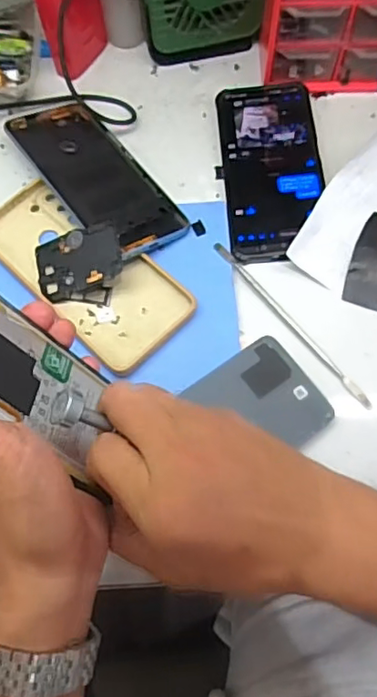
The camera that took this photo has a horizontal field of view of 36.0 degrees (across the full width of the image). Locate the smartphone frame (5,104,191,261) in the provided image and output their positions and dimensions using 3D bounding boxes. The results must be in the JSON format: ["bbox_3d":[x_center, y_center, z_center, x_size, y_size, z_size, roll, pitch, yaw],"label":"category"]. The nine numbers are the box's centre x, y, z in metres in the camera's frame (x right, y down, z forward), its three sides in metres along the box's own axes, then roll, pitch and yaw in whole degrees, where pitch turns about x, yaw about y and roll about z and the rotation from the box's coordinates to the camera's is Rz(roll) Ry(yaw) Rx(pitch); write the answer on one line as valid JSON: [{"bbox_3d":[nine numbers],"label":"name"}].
[{"bbox_3d":[-0.076,-0.139,0.457,0.073,0.009,0.172,-27,64,-29],"label":"smartphone frame"}]

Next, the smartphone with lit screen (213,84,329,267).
[{"bbox_3d":[0.067,-0.146,0.468,0.078,0.010,0.169,-4,69,0],"label":"smartphone with lit screen"}]

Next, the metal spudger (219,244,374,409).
[{"bbox_3d":[0.073,-0.018,0.419,0.008,0.010,0.161,-38,72,-12],"label":"metal spudger"}]

